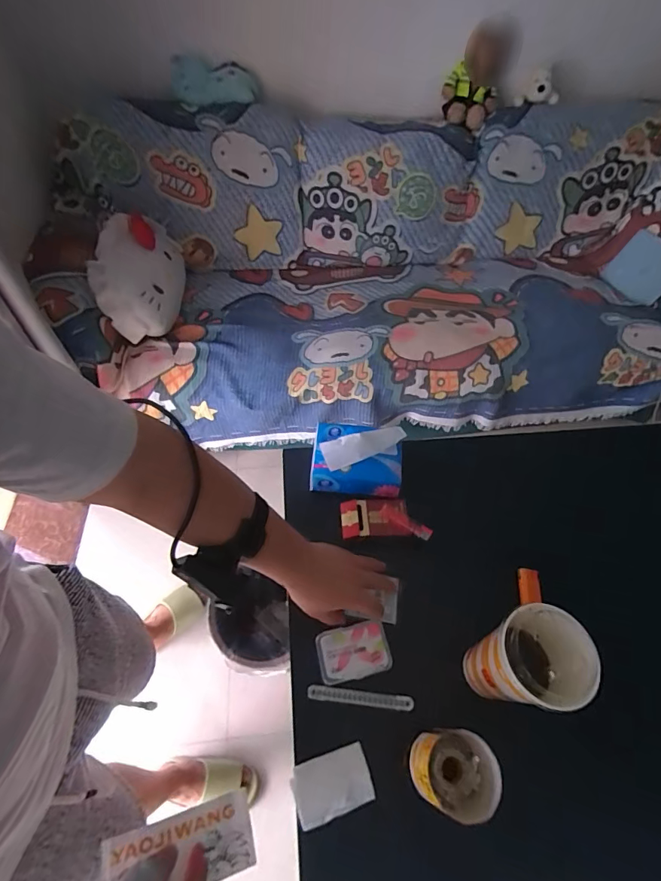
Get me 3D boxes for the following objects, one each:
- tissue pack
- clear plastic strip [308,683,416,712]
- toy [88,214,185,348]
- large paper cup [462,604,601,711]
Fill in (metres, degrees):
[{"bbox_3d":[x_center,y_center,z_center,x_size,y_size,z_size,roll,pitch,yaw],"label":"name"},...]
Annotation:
[{"bbox_3d":[0.039,0.021,0.643,0.139,0.068,0.102,6,56,3],"label":"tissue pack"},{"bbox_3d":[0.036,0.311,0.507,0.127,0.005,0.015,6,48,2],"label":"clear plastic strip"},{"bbox_3d":[-0.582,-0.496,1.276,0.257,0.120,0.441,23,54,-35],"label":"toy"},{"bbox_3d":[0.202,0.234,0.442,0.079,0.155,0.082,1,56,-1],"label":"large paper cup"}]

